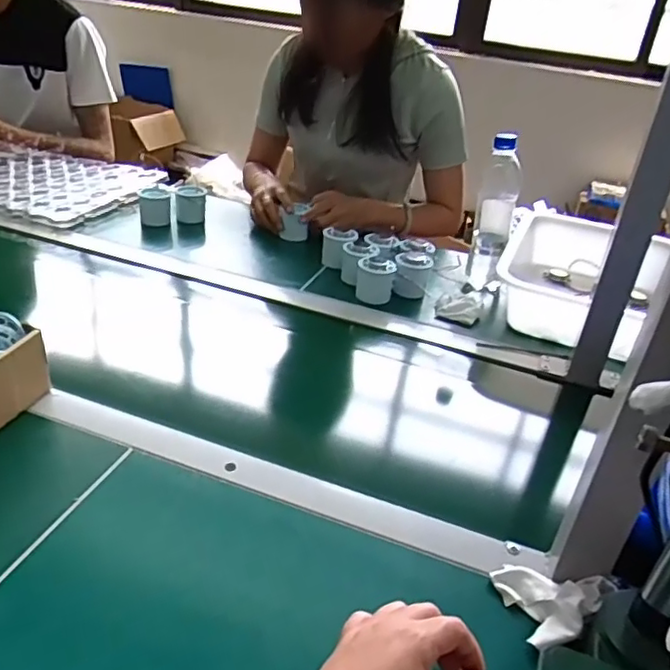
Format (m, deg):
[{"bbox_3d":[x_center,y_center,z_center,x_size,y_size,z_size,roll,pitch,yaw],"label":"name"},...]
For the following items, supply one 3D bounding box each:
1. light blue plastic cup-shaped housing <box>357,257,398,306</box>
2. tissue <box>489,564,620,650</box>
[{"bbox_3d":[0.059,-0.081,0.889,0.052,0.059,0.049,10,30,7],"label":"light blue plastic cup-shaped housing"},{"bbox_3d":[0.168,0.195,0.472,0.069,0.032,0.071,-4,32,-17],"label":"tissue"}]

